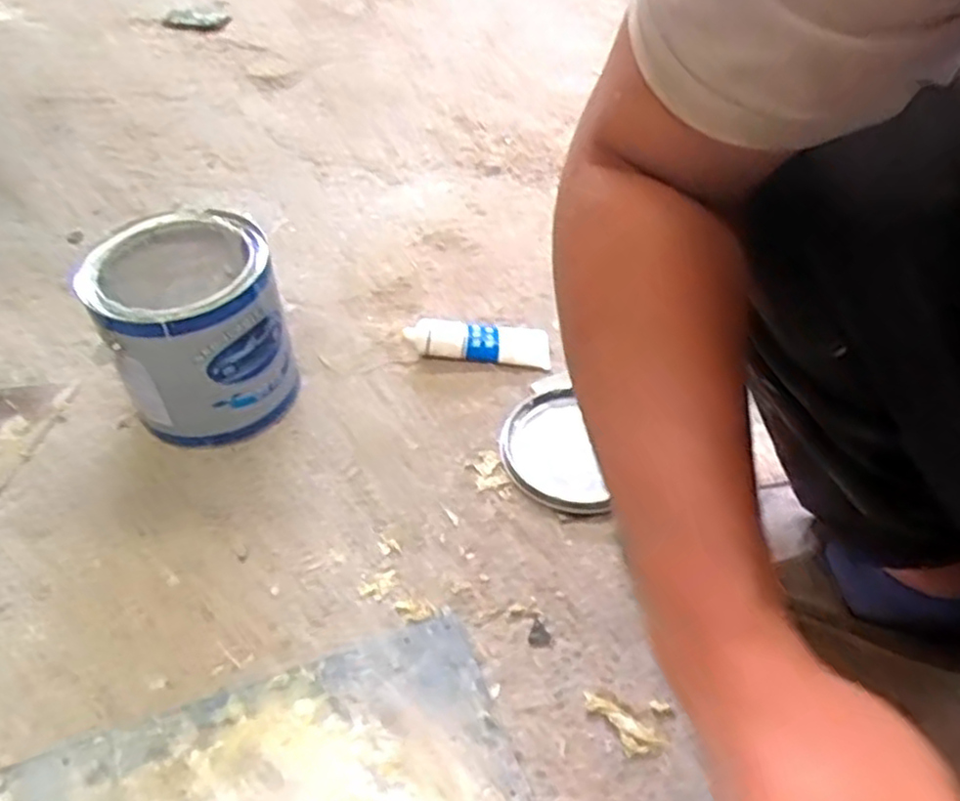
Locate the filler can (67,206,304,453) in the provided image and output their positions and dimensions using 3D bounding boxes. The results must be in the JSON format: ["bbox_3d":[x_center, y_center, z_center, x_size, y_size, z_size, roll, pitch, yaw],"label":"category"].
[{"bbox_3d":[-0.252,-0.059,0.700,0.140,0.168,0.141,-1,47,1],"label":"filler can"}]

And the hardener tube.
[{"bbox_3d":[-0.001,-0.062,0.802,0.148,0.024,0.051,6,46,-10],"label":"hardener tube"}]

